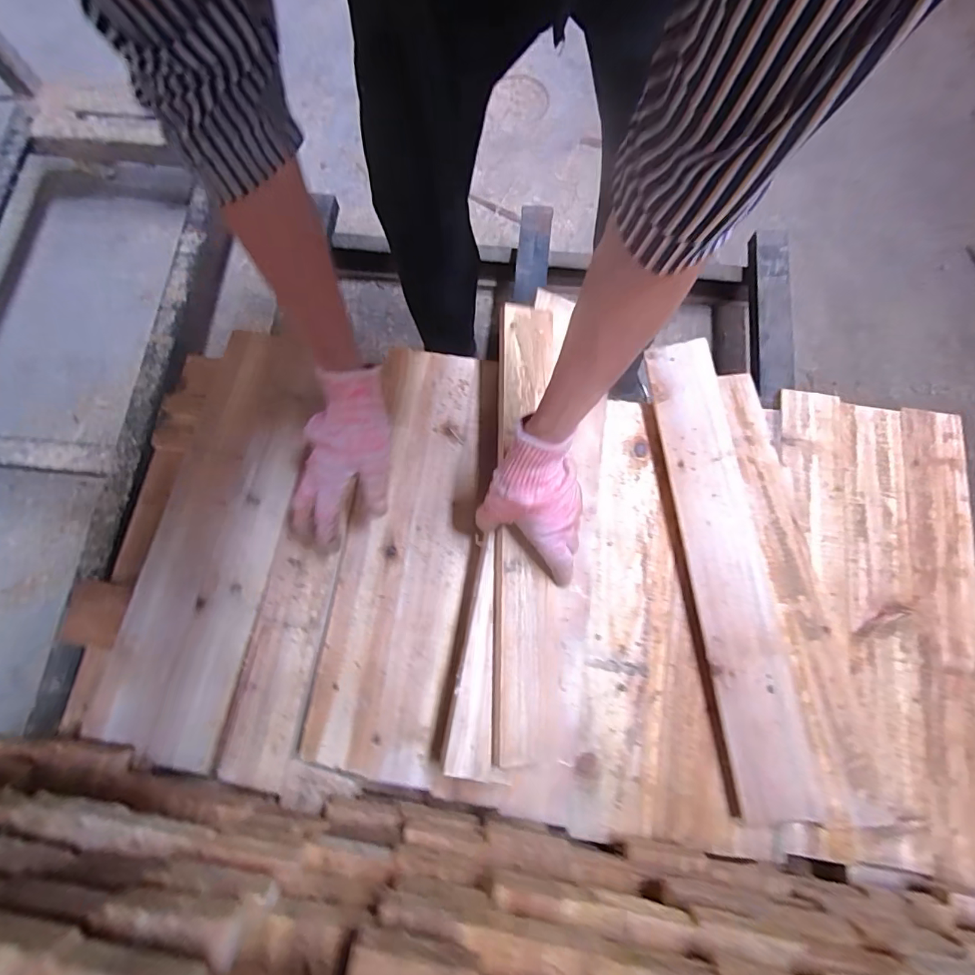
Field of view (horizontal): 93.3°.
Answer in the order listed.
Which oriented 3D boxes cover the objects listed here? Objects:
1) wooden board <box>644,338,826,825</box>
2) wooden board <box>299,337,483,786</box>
[{"bbox_3d":[0.252,0.076,0.504,0.078,0.025,0.500,-11,76,16],"label":"wooden board"},{"bbox_3d":[-0.093,0.064,0.537,0.143,0.009,0.482,7,76,3],"label":"wooden board"}]

